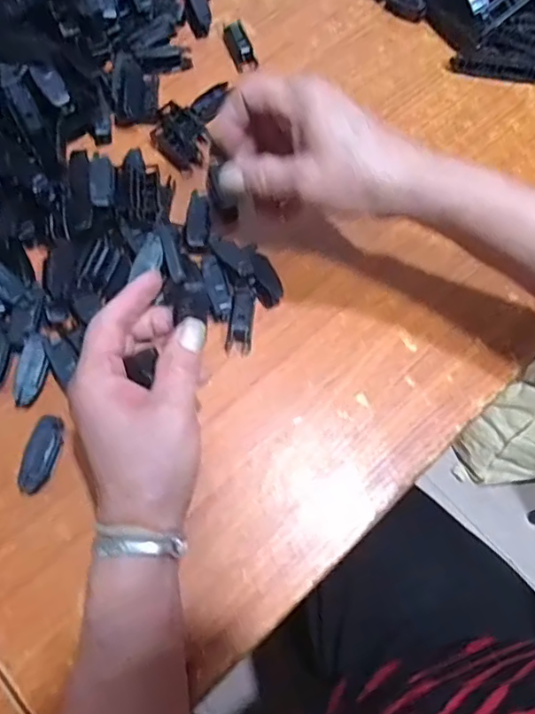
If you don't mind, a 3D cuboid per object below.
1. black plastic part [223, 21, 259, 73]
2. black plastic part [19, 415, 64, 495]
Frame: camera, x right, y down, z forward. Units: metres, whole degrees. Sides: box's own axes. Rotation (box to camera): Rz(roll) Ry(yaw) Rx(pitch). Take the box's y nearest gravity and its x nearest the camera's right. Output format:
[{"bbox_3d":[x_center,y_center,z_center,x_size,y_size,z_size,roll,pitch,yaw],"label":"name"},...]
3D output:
[{"bbox_3d":[-0.024,-0.276,0.504,0.020,0.013,0.042,-17,72,-8],"label":"black plastic part"},{"bbox_3d":[-0.146,0.063,0.370,0.019,0.008,0.051,16,83,3],"label":"black plastic part"}]

